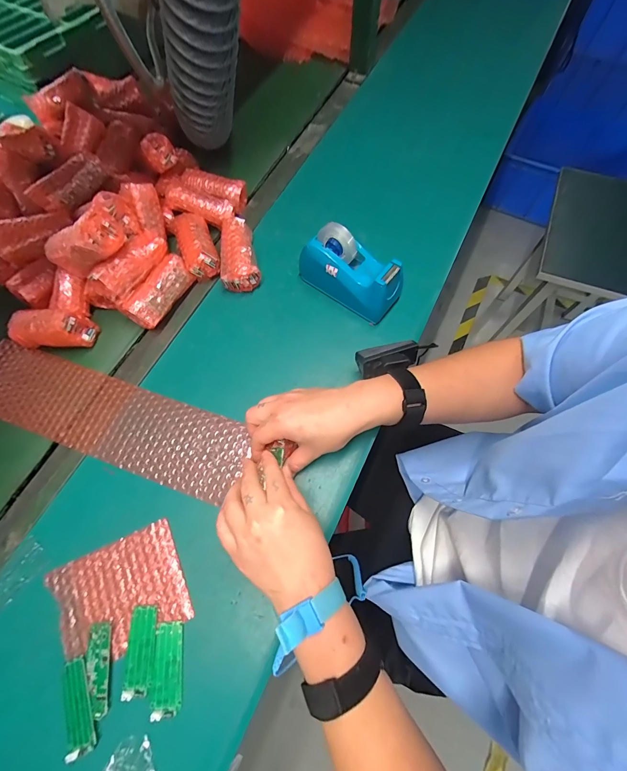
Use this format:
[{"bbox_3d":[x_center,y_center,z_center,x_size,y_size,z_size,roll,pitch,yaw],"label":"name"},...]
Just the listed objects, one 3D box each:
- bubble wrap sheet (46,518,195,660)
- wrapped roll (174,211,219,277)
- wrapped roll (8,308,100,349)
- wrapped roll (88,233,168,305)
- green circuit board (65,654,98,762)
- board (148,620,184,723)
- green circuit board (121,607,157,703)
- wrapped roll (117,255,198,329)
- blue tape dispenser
[{"bbox_3d":[-0.199,0.215,0.349,0.125,0.004,0.100,-24,70,-10],"label":"bubble wrap sheet"},{"bbox_3d":[-0.170,-0.204,0.490,0.049,0.040,0.098,-19,69,-8],"label":"wrapped roll"},{"bbox_3d":[-0.344,-0.073,0.437,0.097,0.052,0.044,6,68,3],"label":"wrapped roll"},{"bbox_3d":[-0.235,-0.157,0.430,0.041,0.036,0.097,32,72,13],"label":"wrapped roll"},{"bbox_3d":[-0.218,0.297,0.313,0.025,0.008,0.074,-18,69,-7],"label":"green circuit board"},{"bbox_3d":[-0.143,0.273,0.324,0.029,0.005,0.074,-7,68,-3],"label":"board"},{"bbox_3d":[-0.170,0.259,0.330,0.027,0.005,0.073,-4,68,-2],"label":"green circuit board"},{"bbox_3d":[-0.208,-0.125,0.459,0.044,0.046,0.104,31,71,12],"label":"wrapped roll"},{"bbox_3d":[0.045,-0.151,0.447,0.146,0.089,0.051,30,71,12],"label":"blue tape dispenser"}]

